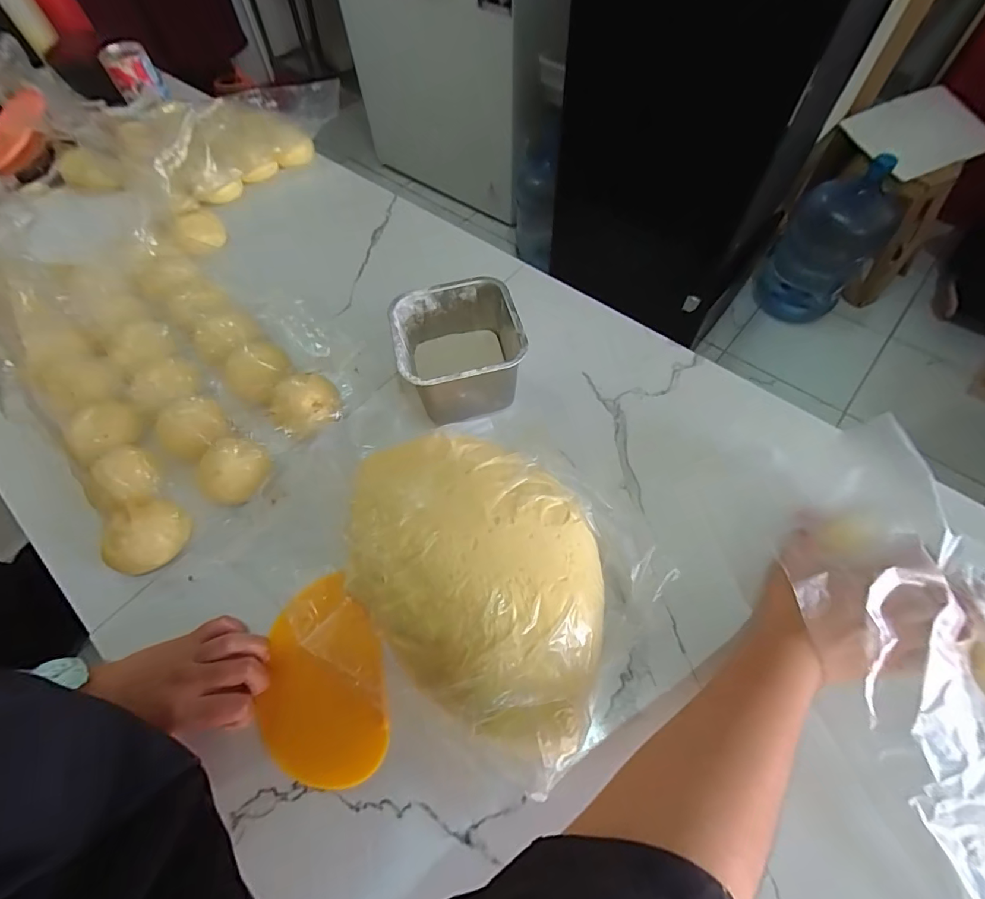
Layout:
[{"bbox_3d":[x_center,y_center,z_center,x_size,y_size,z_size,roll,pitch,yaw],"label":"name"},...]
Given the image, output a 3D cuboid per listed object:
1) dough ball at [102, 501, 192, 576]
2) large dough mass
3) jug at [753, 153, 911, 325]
[{"bbox_3d":[-0.311,0.078,0.401,0.065,0.037,0.053,-22,62,-9],"label":"dough ball"},{"bbox_3d":[-0.017,0.087,0.358,0.269,0.056,0.182,38,69,21],"label":"large dough mass"},{"bbox_3d":[1.075,-0.669,1.420,0.274,0.422,0.253,35,68,19],"label":"jug"}]

